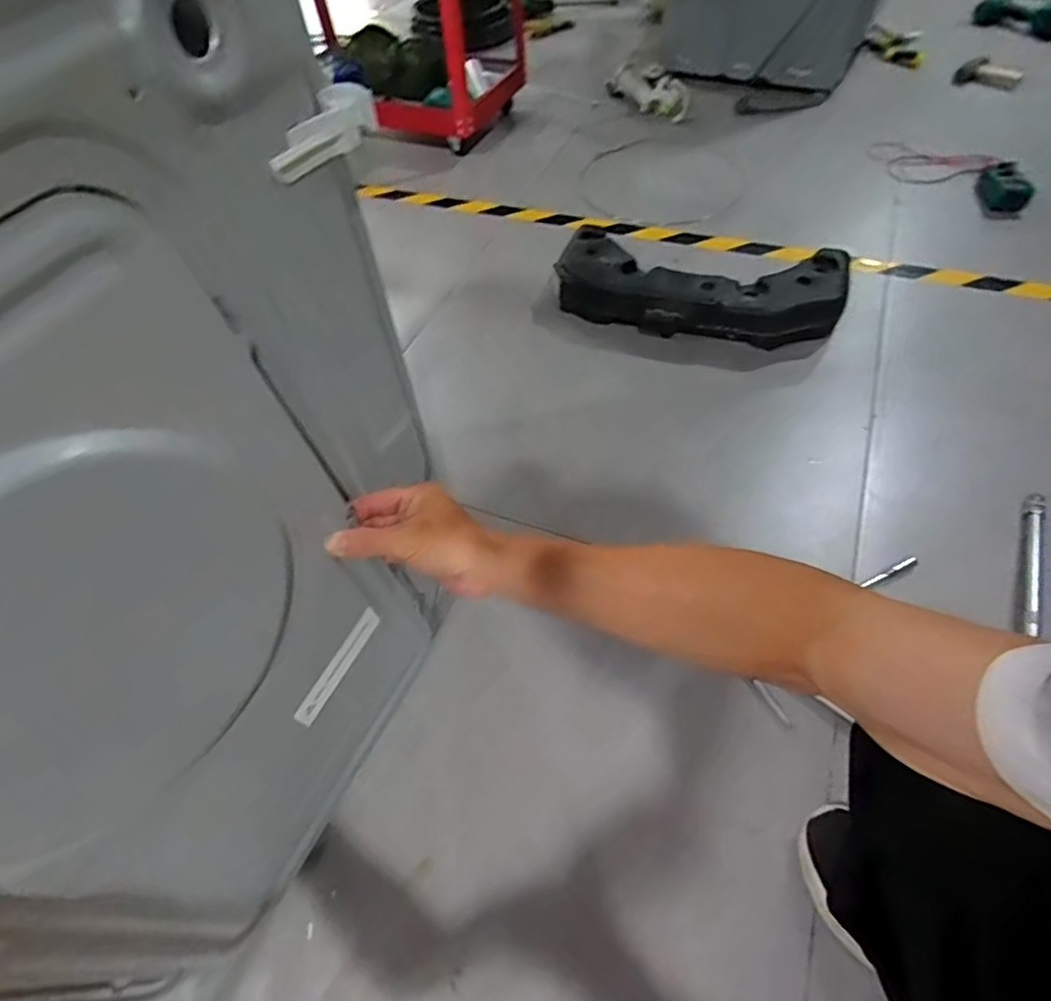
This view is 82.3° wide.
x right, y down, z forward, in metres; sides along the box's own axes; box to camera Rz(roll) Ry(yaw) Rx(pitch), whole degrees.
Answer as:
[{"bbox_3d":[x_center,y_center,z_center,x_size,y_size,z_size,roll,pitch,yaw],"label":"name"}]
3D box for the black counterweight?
[{"bbox_3d":[0.304,-0.380,1.084,0.497,0.096,0.215,15,56,14],"label":"black counterweight"}]

